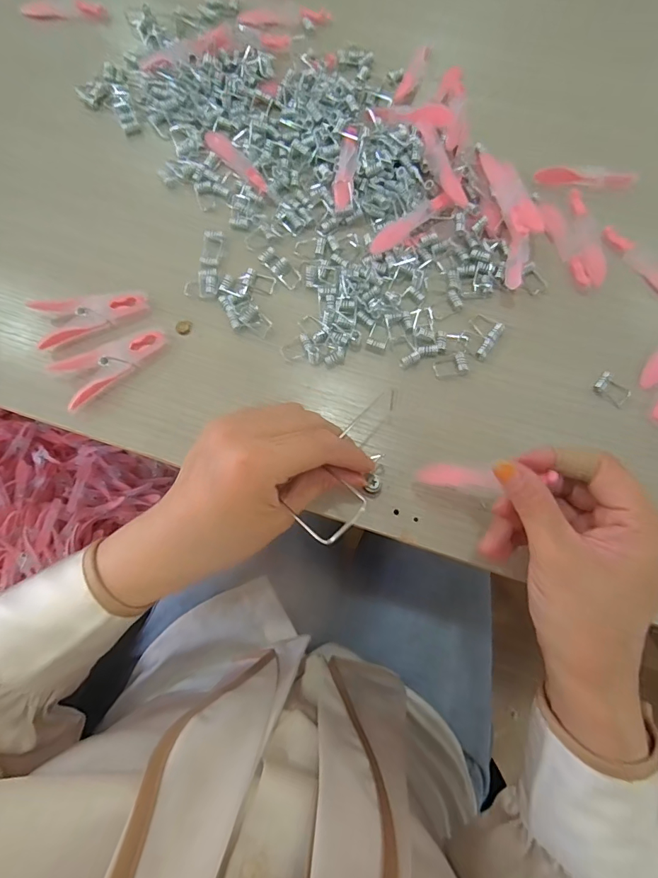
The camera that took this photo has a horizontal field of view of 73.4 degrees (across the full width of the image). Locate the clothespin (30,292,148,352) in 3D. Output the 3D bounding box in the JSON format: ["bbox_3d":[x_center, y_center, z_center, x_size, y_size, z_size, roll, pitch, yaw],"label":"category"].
[{"bbox_3d":[-0.169,-0.091,0.312,0.077,0.009,0.035,-16,77,-3],"label":"clothespin"}]

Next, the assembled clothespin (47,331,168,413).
[{"bbox_3d":[-0.149,-0.052,0.305,0.076,0.011,0.036,-27,78,-6],"label":"assembled clothespin"}]

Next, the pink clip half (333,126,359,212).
[{"bbox_3d":[0.014,-0.205,0.330,0.014,0.010,0.077,7,77,2],"label":"pink clip half"}]

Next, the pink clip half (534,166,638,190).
[{"bbox_3d":[0.200,-0.203,0.343,0.077,0.008,0.016,1,76,1],"label":"pink clip half"}]

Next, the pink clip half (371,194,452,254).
[{"bbox_3d":[0.059,-0.158,0.322,0.068,0.008,0.013,-37,79,-8],"label":"pink clip half"}]

